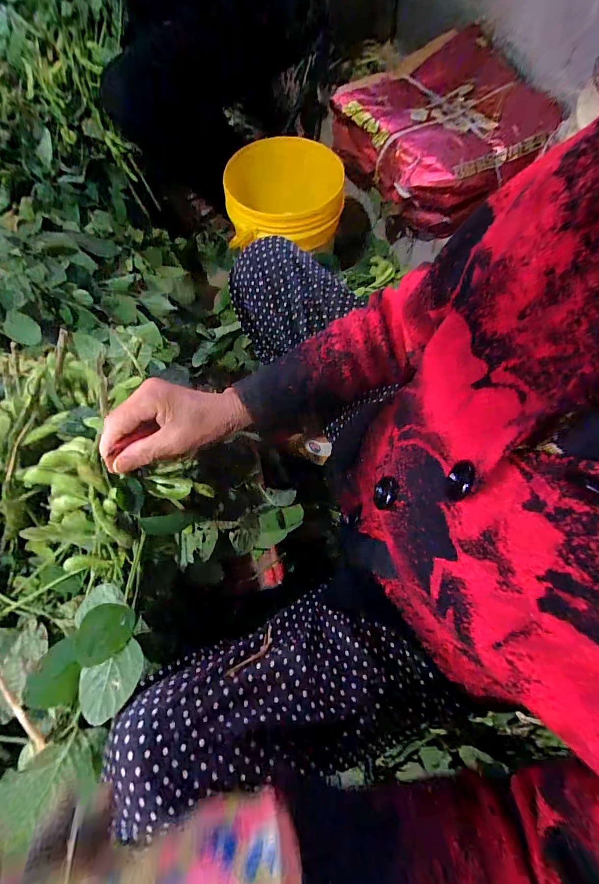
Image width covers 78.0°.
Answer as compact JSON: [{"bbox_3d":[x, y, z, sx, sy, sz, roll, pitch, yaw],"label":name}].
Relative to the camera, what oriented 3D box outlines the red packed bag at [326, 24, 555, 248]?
[{"bbox_3d":[0.297,-0.662,0.812,0.393,0.154,0.404,-38,72,-12],"label":"red packed bag"}]

